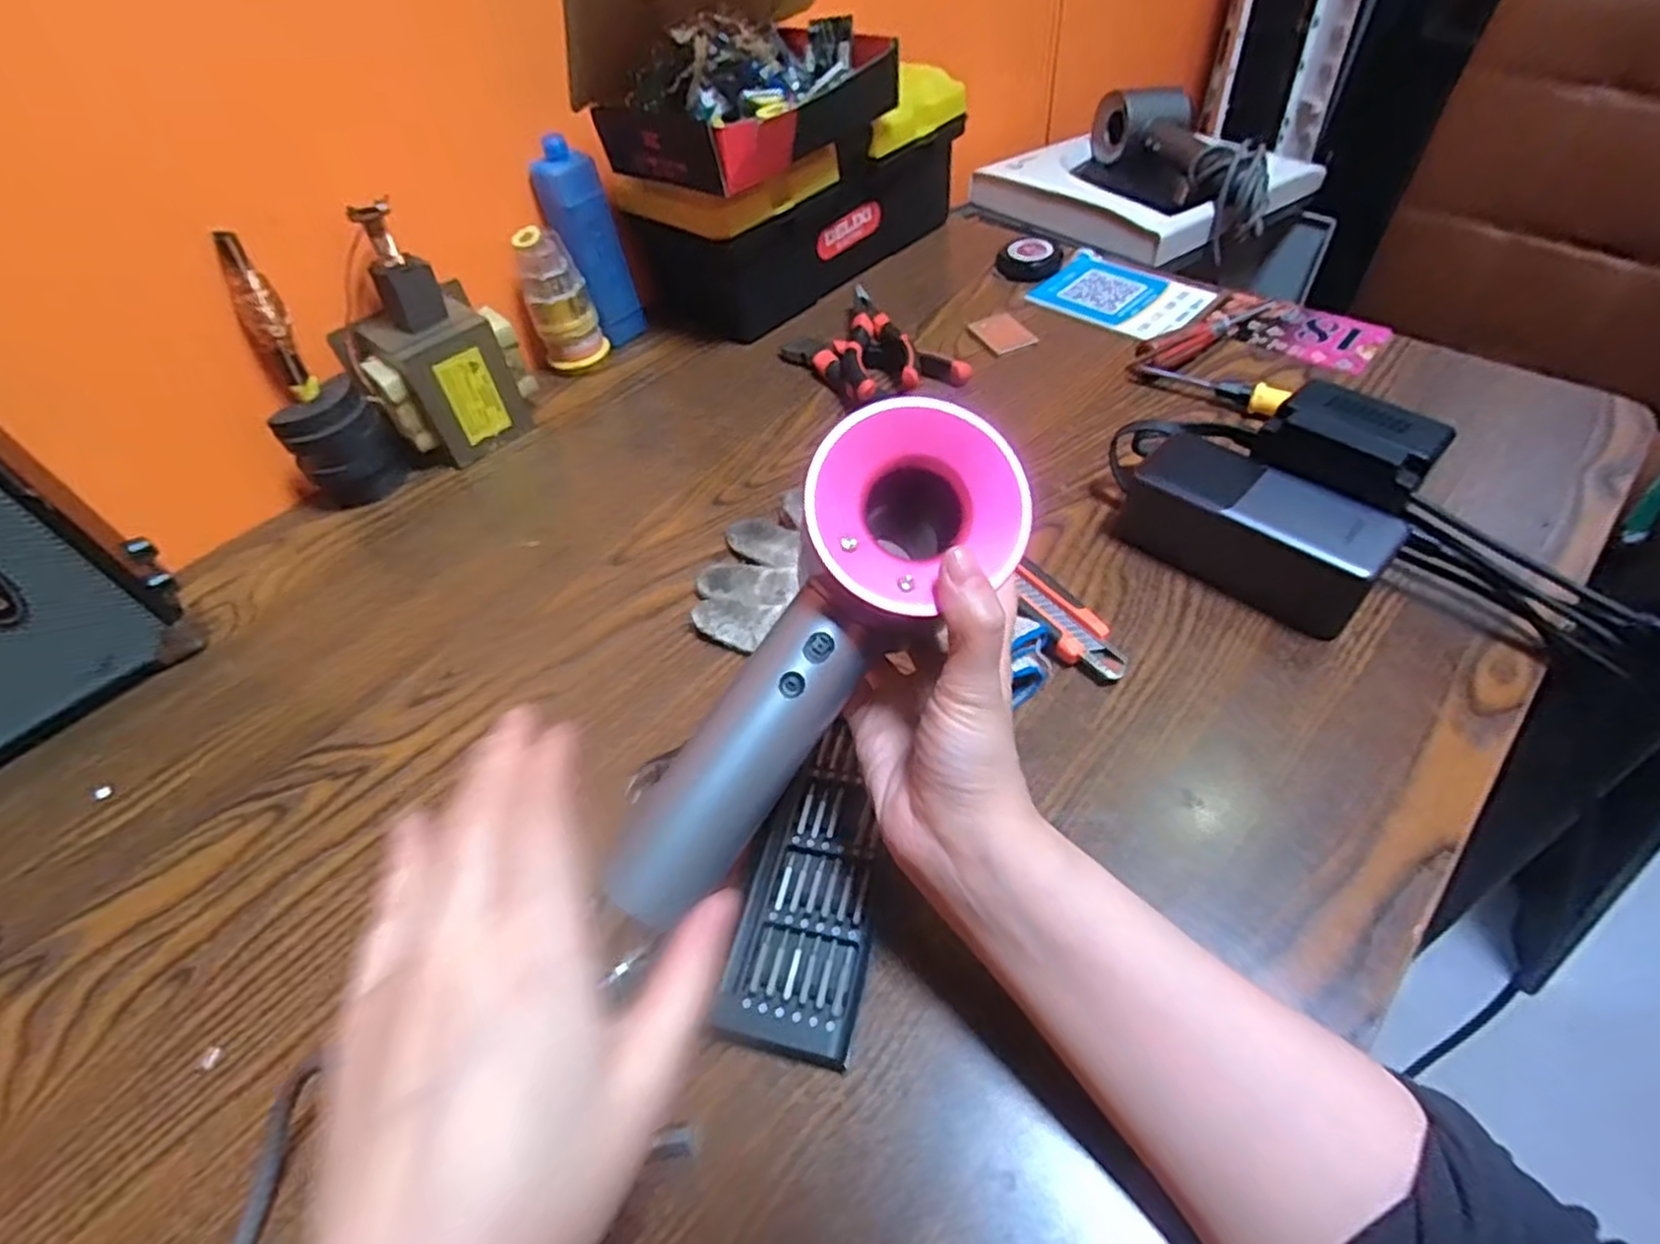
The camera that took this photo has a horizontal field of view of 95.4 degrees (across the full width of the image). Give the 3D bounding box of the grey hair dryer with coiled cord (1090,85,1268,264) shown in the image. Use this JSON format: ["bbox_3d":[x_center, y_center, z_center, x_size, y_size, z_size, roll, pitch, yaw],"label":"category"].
[{"bbox_3d":[0.407,-0.542,0.882,0.080,0.096,0.279,-15,50,-5],"label":"grey hair dryer with coiled cord"}]

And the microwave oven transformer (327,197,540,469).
[{"bbox_3d":[-0.290,-0.202,0.544,0.080,0.159,0.106,34,62,28],"label":"microwave oven transformer"}]

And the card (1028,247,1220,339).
[{"bbox_3d":[0.239,-0.273,0.632,0.097,0.008,0.125,-36,57,-19],"label":"card"}]

